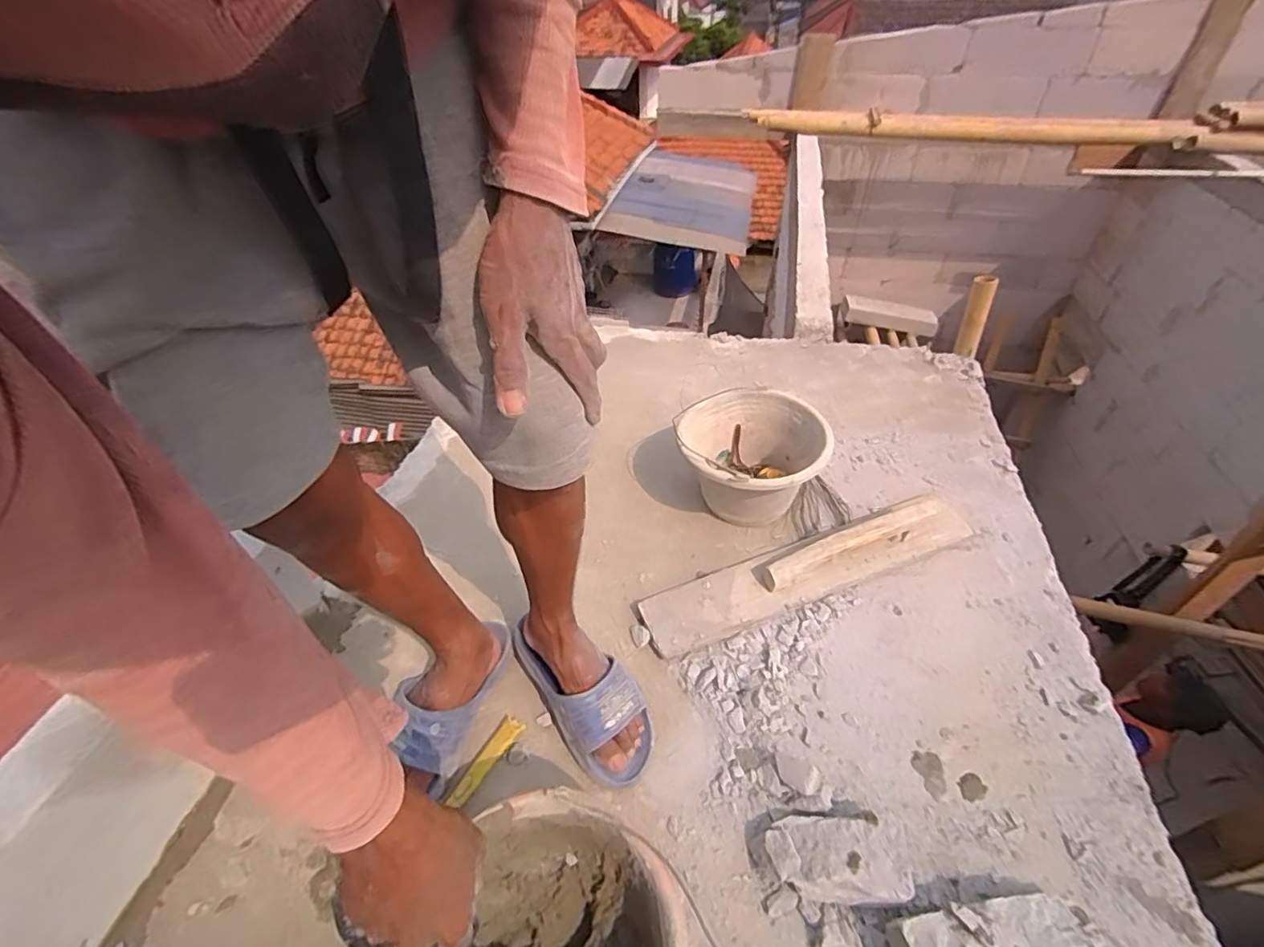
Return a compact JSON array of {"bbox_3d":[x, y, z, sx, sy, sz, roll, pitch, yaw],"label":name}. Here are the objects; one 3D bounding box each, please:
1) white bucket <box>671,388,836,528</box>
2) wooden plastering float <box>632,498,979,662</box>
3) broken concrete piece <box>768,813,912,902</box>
[{"bbox_3d":[0.210,-0.014,1.034,0.253,0.165,0.229,-1,43,1],"label":"white bucket"},{"bbox_3d":[0.302,0.135,0.942,0.603,0.076,0.115,-17,45,-16],"label":"wooden plastering float"},{"bbox_3d":[0.226,0.435,0.649,0.139,0.048,0.081,-1,43,1],"label":"broken concrete piece"}]

